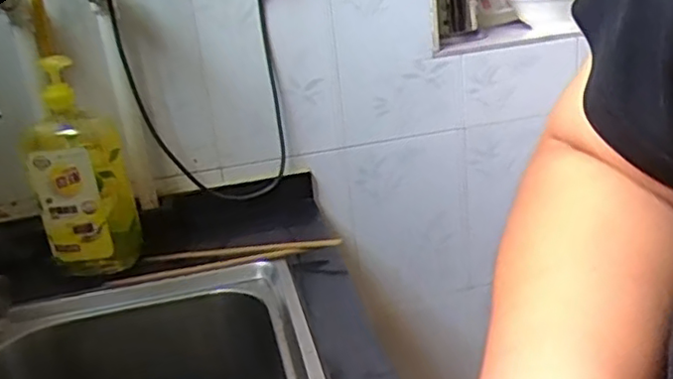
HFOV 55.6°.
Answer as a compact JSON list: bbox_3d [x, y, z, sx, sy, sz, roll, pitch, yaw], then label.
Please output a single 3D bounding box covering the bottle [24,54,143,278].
[{"bbox_3d":[-0.332,-0.022,0.825,0.113,0.252,0.089,-18,23,-28],"label":"bottle"}]

